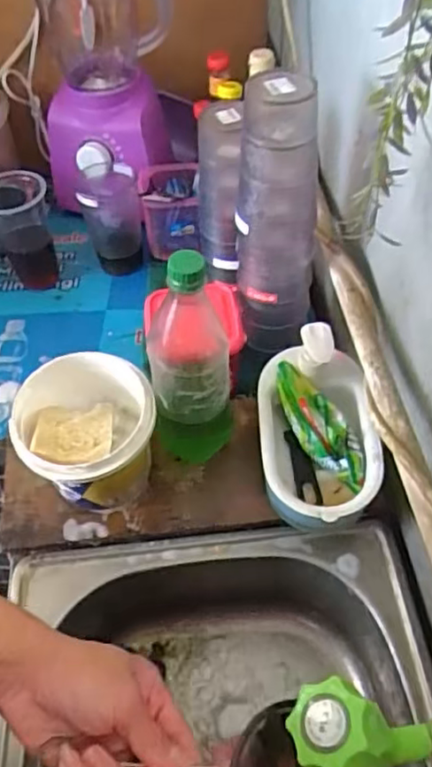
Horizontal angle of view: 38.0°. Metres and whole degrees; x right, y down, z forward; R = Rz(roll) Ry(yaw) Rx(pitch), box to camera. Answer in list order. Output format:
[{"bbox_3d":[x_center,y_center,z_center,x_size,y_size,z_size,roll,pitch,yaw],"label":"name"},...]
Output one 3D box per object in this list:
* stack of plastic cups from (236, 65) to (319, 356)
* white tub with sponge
[{"bbox_3d":[0.062,-0.158,0.647,0.078,0.281,0.067,3,51,5],"label":"stack of plastic cups"},{"bbox_3d":[-0.123,0.070,0.641,0.129,0.151,0.124,-1,51,1],"label":"white tub with sponge"}]

